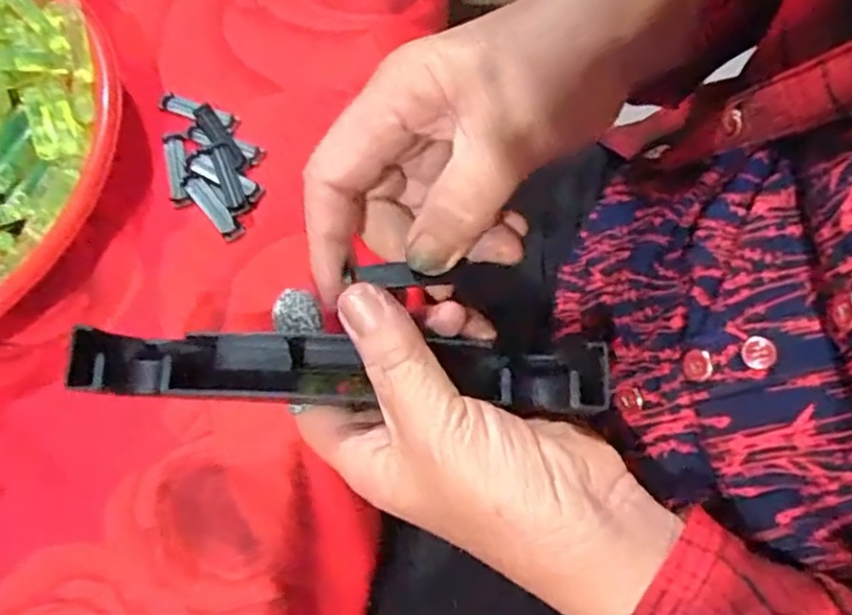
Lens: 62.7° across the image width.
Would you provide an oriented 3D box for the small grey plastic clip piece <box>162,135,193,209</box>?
[{"bbox_3d":[-0.130,-0.072,0.364,0.012,0.004,0.043,-15,72,-5],"label":"small grey plastic clip piece"}]

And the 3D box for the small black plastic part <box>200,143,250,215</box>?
[{"bbox_3d":[-0.103,-0.067,0.361,0.012,0.004,0.043,-23,73,-7],"label":"small black plastic part"}]

